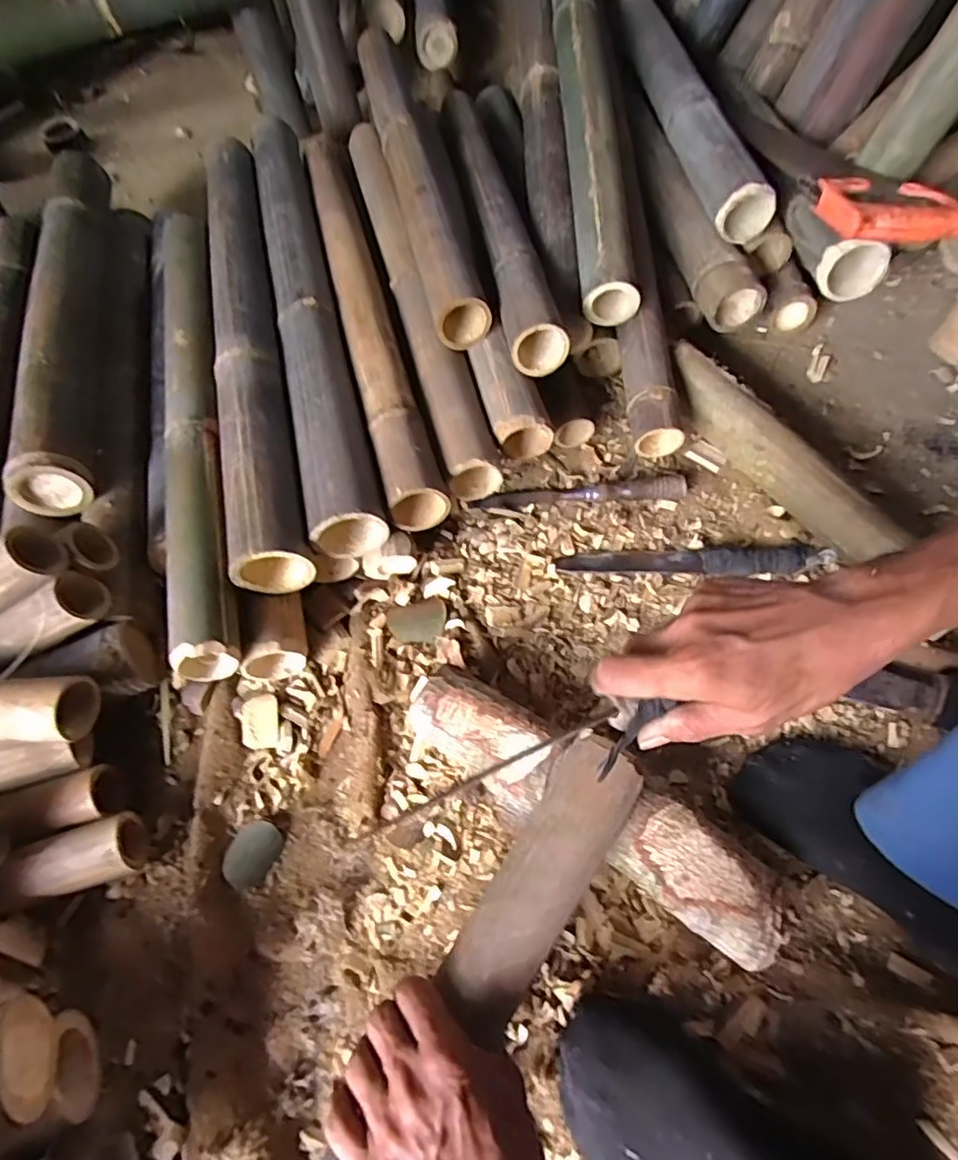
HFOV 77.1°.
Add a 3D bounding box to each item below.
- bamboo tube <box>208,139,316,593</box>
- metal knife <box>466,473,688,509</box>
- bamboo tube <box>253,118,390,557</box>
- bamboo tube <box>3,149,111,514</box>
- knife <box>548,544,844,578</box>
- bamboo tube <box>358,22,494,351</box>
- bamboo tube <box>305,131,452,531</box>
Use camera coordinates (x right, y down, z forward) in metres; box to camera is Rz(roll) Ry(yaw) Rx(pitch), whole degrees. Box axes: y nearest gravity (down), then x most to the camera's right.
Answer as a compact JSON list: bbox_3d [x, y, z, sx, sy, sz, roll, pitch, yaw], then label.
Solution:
[{"bbox_3d":[-0.280,-0.321,0.718,0.070,0.060,0.739,-15,62,-4],"label":"bamboo tube"},{"bbox_3d":[0.112,-0.102,0.684,0.239,0.021,0.028,-2,62,3],"label":"metal knife"},{"bbox_3d":[-0.213,-0.358,0.740,0.074,0.070,0.750,-15,62,-4],"label":"bamboo tube"},{"bbox_3d":[-0.518,-0.338,0.758,0.073,0.074,0.584,-14,62,-3],"label":"bamboo tube"},{"bbox_3d":[0.223,-0.022,0.632,0.276,0.025,0.036,1,62,5],"label":"knife"},{"bbox_3d":[-0.081,-0.543,0.788,0.077,0.058,0.635,-13,62,-3],"label":"bamboo tube"},{"bbox_3d":[-0.149,-0.367,0.747,0.061,0.053,0.713,-15,62,-4],"label":"bamboo tube"}]

